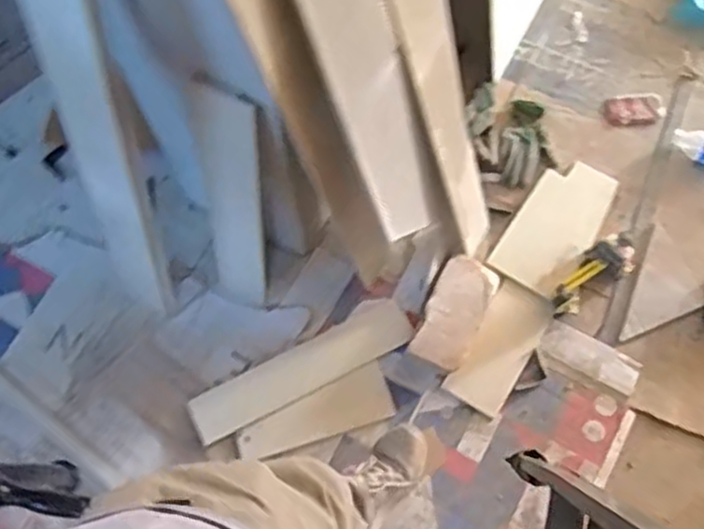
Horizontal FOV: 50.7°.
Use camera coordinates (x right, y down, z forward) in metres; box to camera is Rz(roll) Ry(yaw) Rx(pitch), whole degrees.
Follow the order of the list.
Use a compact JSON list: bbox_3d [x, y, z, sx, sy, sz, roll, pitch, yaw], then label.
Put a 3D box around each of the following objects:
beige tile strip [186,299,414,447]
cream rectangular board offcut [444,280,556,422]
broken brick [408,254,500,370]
[{"bbox_3d":[-0.103,0.213,1.514,0.467,0.015,0.116,-29,71,-8],"label":"beige tile strip"},{"bbox_3d":[0.306,0.170,1.519,0.122,0.020,0.267,30,73,13],"label":"cream rectangular board offcut"},{"bbox_3d":[0.210,0.092,1.498,0.111,0.093,0.243,26,72,12],"label":"broken brick"}]

